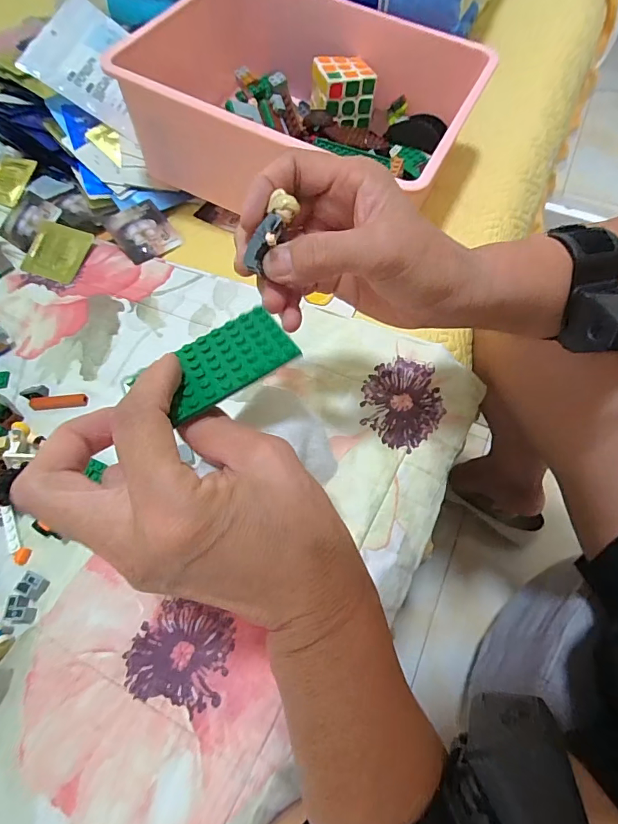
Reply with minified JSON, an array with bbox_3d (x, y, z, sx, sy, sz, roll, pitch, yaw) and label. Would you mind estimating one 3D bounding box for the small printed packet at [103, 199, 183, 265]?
[{"bbox_3d":[-0.178,-0.193,0.469,0.058,0.006,0.070,-36,83,-20],"label":"small printed packet"}]

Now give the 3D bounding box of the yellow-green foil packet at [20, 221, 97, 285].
[{"bbox_3d":[-0.266,-0.168,0.463,0.066,0.006,0.059,20,83,13],"label":"yellow-green foil packet"}]

